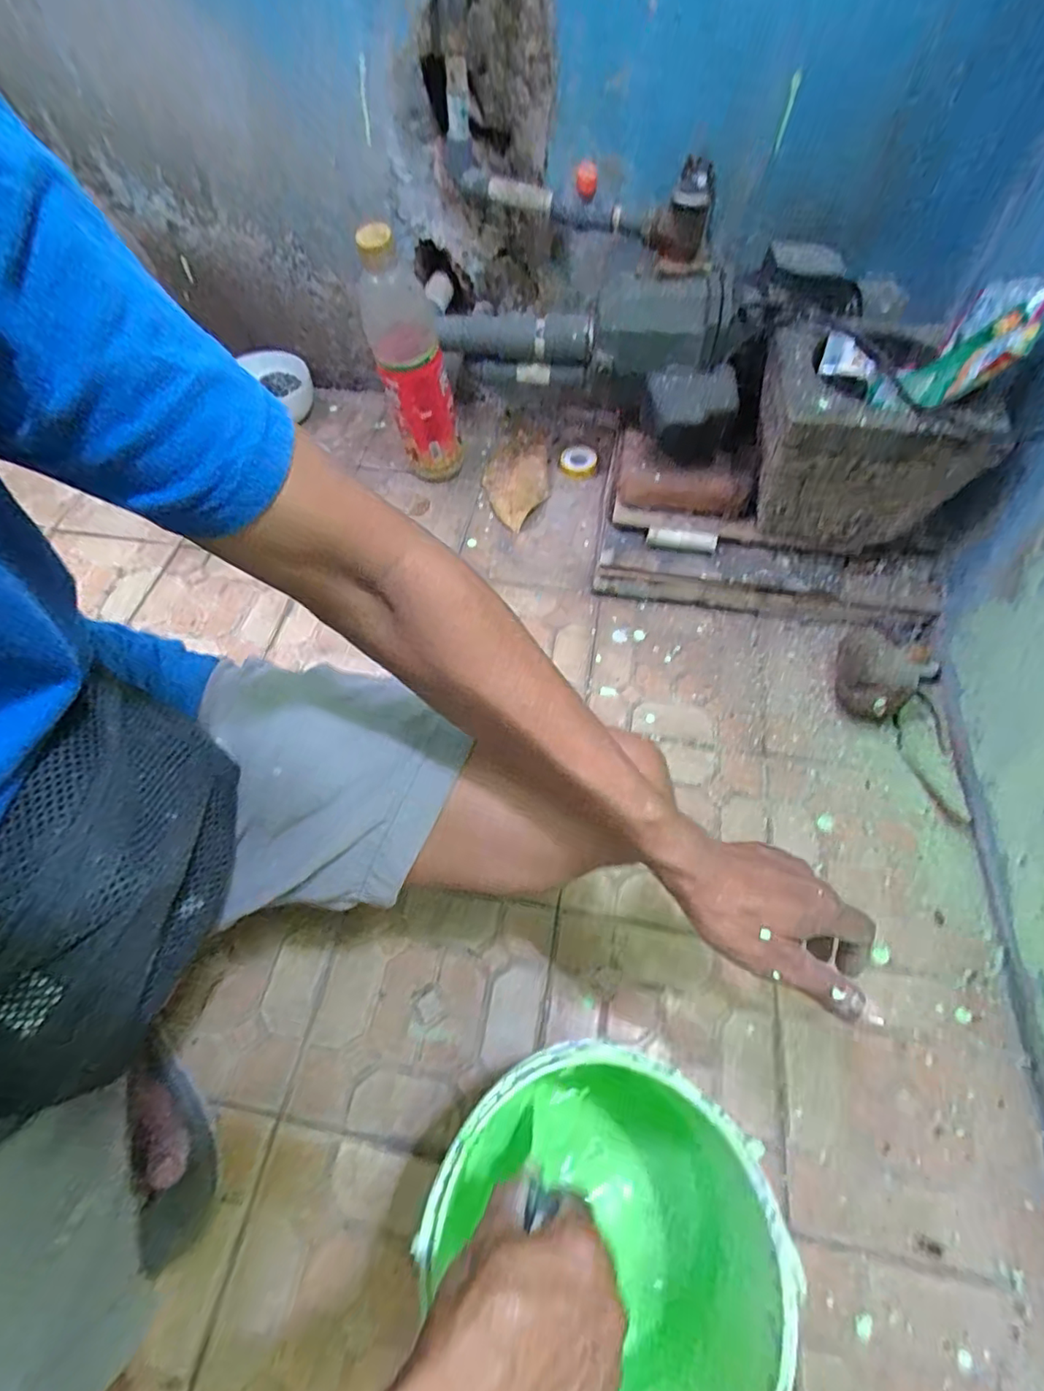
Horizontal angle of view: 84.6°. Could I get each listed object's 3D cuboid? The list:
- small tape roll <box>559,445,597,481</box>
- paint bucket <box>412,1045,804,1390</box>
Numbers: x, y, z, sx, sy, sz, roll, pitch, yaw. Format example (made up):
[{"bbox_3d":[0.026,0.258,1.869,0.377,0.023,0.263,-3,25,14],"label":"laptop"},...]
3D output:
[{"bbox_3d":[0.084,-0.354,0.863,0.054,0.016,0.061,1,59,1],"label":"small tape roll"},{"bbox_3d":[0.043,0.324,0.357,0.178,0.178,0.174,0,59,1],"label":"paint bucket"}]

